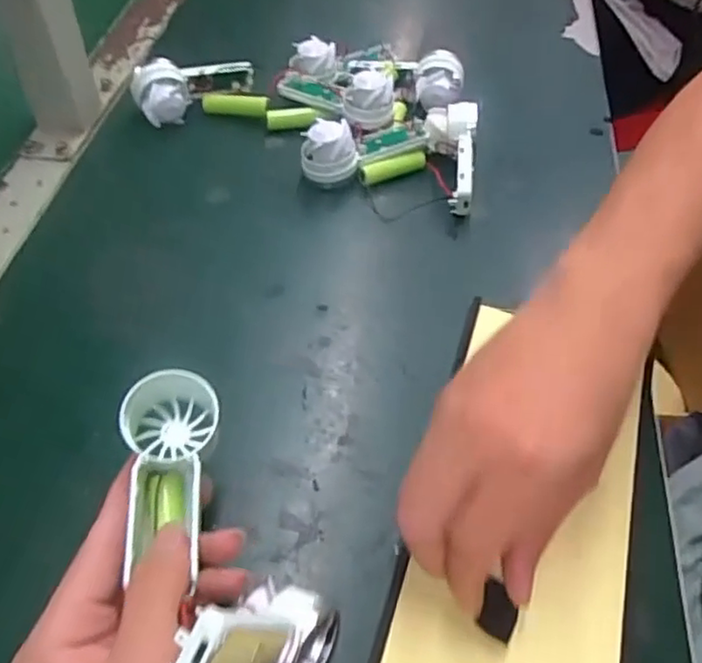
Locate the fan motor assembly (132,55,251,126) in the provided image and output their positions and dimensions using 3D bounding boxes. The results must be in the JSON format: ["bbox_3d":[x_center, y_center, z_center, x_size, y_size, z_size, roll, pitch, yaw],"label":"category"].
[{"bbox_3d":[-0.120,-0.189,0.494,0.092,0.041,0.044,-10,55,-11],"label":"fan motor assembly"}]

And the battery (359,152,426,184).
[{"bbox_3d":[0.032,-0.121,0.473,0.054,0.014,0.011,-19,57,-16],"label":"battery"}]

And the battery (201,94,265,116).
[{"bbox_3d":[-0.092,-0.179,0.505,0.052,0.017,0.012,11,54,5],"label":"battery"}]

